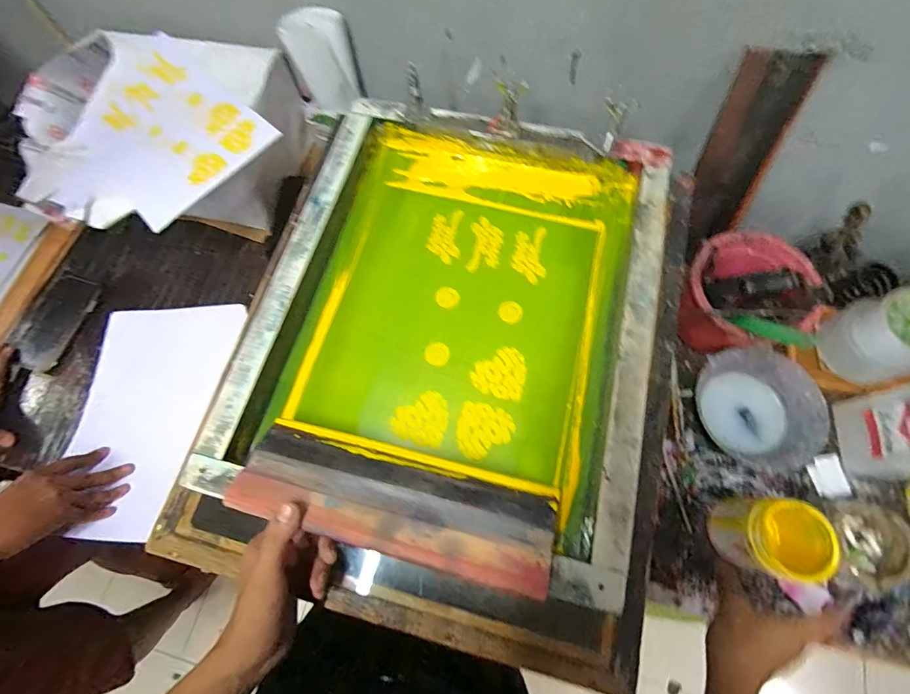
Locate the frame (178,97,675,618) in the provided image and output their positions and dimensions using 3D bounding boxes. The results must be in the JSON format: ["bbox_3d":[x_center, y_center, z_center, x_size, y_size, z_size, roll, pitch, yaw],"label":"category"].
[{"bbox_3d":[0.006,-0.050,0.472,0.408,0.048,0.487,13,71,7],"label":"frame"}]

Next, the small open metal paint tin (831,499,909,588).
[{"bbox_3d":[0.504,0.240,0.522,0.080,0.046,0.095,7,70,5],"label":"small open metal paint tin"}]

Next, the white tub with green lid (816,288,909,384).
[{"bbox_3d":[0.541,-0.011,0.535,0.090,0.093,0.104,-19,70,-5],"label":"white tub with green lid"}]

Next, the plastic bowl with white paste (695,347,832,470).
[{"bbox_3d":[0.404,0.082,0.574,0.142,0.064,0.148,-1,70,2],"label":"plastic bowl with white paste"}]

